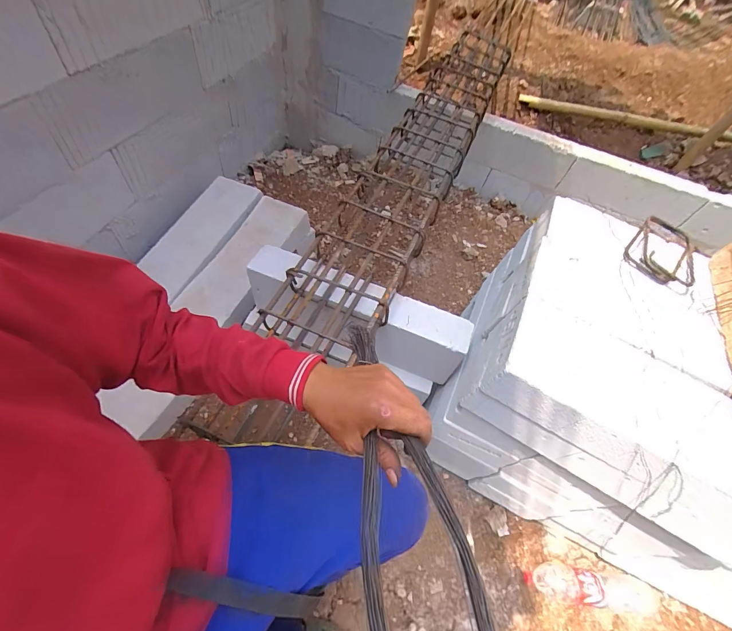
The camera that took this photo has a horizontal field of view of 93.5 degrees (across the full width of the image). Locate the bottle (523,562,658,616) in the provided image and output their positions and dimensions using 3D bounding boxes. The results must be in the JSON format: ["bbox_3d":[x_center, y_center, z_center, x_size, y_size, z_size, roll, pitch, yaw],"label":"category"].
[{"bbox_3d":[0.618,0.741,0.935,0.328,0.110,0.080,13,56,-2],"label":"bottle"}]

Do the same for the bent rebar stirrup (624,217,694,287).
[{"bbox_3d":[0.688,-0.148,0.790,0.142,0.032,0.201,41,60,16],"label":"bent rebar stirrup"}]

